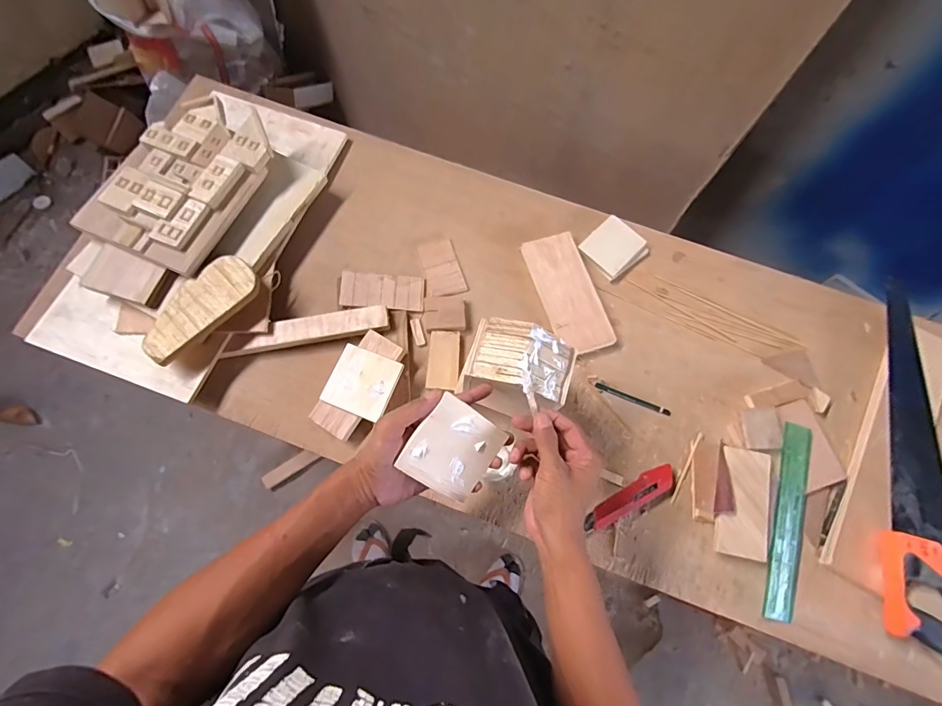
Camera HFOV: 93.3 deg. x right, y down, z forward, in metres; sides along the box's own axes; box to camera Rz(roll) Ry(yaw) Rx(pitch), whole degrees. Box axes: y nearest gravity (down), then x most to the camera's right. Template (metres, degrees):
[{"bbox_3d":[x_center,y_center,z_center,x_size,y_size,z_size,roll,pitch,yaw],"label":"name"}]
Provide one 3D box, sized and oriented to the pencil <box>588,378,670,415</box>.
[{"bbox_3d":[0.236,0.066,0.664,0.124,0.005,0.011,22,71,5],"label":"pencil"}]

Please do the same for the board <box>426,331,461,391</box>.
[{"bbox_3d":[-0.040,0.011,0.664,0.046,0.010,0.088,5,71,-1],"label":"board"}]

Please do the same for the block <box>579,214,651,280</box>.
[{"bbox_3d":[0.230,-0.169,0.723,0.089,0.025,0.082,-40,77,-14],"label":"block"}]

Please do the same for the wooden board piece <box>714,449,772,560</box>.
[{"bbox_3d":[0.369,0.201,0.597,0.061,0.010,0.139,10,79,7],"label":"wooden board piece"}]

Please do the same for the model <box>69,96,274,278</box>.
[{"bbox_3d":[-0.423,-0.264,0.659,0.189,0.037,0.275,23,71,5],"label":"model"}]

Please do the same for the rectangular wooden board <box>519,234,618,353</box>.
[{"bbox_3d":[0.151,-0.096,0.698,0.084,0.016,0.197,-17,72,-8],"label":"rectangular wooden board"}]

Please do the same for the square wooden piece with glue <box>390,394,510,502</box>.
[{"bbox_3d":[-0.018,0.099,0.457,0.082,0.006,0.087,35,86,-20],"label":"square wooden piece with glue"}]

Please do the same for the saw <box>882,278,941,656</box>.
[{"bbox_3d":[0.637,0.144,0.624,0.121,0.024,0.502,15,71,3],"label":"saw"}]

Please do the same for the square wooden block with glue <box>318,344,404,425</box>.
[{"bbox_3d":[-0.152,0.040,0.623,0.093,0.006,0.089,20,75,13],"label":"square wooden block with glue"}]

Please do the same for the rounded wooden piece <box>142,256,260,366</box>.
[{"bbox_3d":[-0.377,-0.065,0.614,0.075,0.015,0.169,43,74,11],"label":"rounded wooden piece"}]

